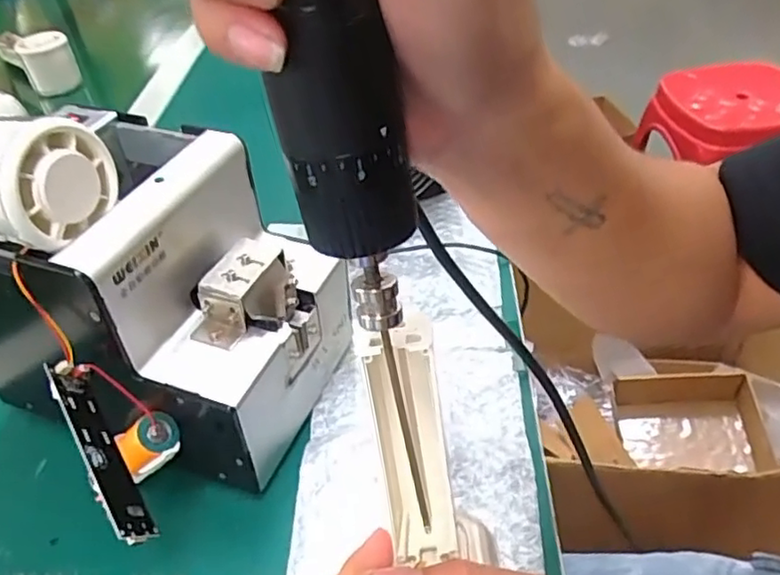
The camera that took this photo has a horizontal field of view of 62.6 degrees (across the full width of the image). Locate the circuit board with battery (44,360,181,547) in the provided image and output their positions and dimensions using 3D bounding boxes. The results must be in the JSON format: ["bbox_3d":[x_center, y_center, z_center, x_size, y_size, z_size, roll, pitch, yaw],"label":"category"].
[{"bbox_3d":[-0.122,0.075,0.296,0.017,0.052,0.090,-44,65,17],"label":"circuit board with battery"}]

